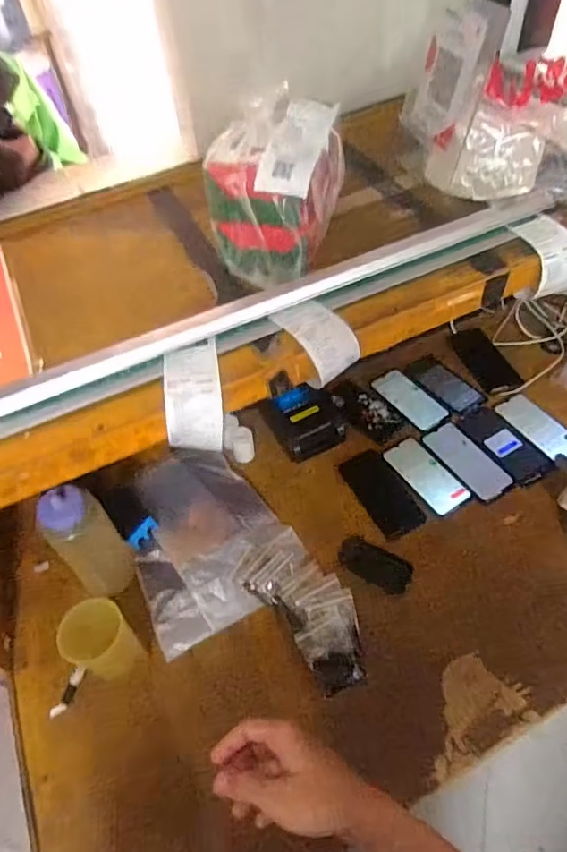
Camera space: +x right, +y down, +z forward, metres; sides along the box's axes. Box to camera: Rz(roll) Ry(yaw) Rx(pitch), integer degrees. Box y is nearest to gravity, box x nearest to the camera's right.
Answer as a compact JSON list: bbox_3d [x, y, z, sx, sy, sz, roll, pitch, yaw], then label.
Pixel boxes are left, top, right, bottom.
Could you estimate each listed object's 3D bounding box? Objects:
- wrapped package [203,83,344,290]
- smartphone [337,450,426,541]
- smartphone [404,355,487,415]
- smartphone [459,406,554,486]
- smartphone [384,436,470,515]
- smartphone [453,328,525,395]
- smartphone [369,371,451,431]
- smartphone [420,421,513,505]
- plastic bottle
[{"bbox_3d":[-0.006,-0.273,0.595,0.119,0.136,0.167,18,56,18],"label":"wrapped package"},{"bbox_3d":[0.172,0.116,0.888,0.077,0.008,0.162,-31,61,-4],"label":"smartphone"},{"bbox_3d":[0.318,-0.083,1.008,0.074,0.006,0.155,-30,56,-17],"label":"smartphone"},{"bbox_3d":[0.397,0.028,0.912,0.079,0.011,0.171,-24,54,-13],"label":"smartphone"},{"bbox_3d":[0.250,0.085,0.891,0.073,0.009,0.155,-28,55,-15],"label":"smartphone"},{"bbox_3d":[0.412,-0.136,1.041,0.080,0.013,0.173,-17,53,-8],"label":"smartphone"},{"bbox_3d":[0.248,-0.054,0.991,0.072,0.010,0.158,-30,56,-17],"label":"smartphone"},{"bbox_3d":[0.325,0.060,0.899,0.076,0.009,0.160,-26,55,-14],"label":"smartphone"},{"bbox_3d":[-0.283,0.166,0.739,0.082,0.237,0.066,-38,58,-21],"label":"plastic bottle"}]

